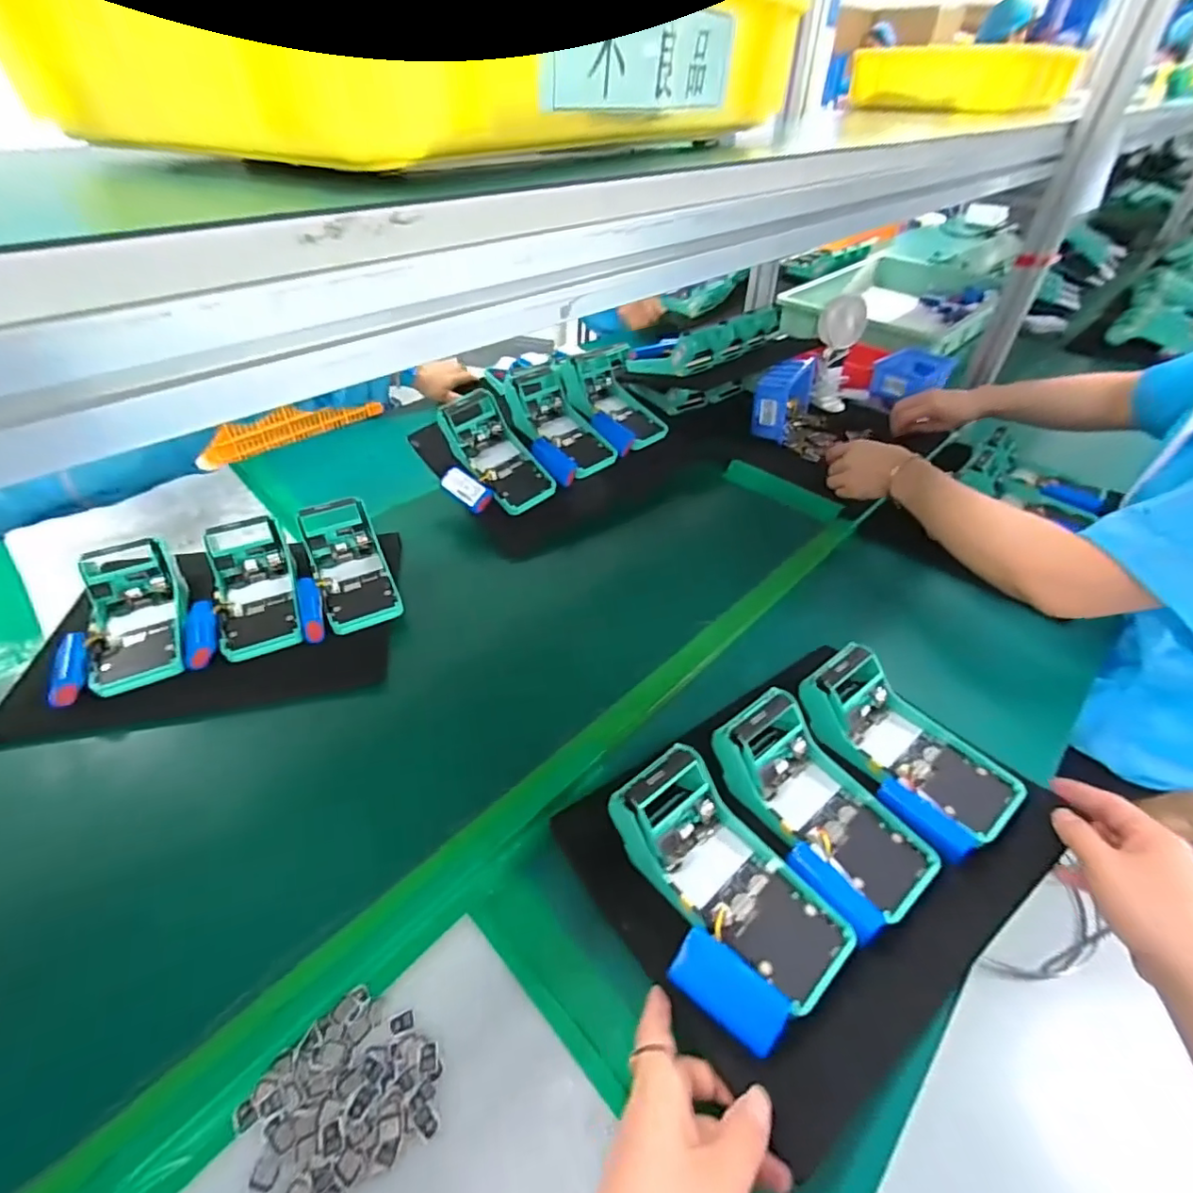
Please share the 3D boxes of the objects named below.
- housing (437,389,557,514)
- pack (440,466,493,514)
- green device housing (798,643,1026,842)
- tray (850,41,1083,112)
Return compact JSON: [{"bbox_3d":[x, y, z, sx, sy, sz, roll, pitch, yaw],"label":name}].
[{"bbox_3d":[-0.131,-0.186,0.736,0.084,0.051,0.173,-33,83,-30],"label":"housing"},{"bbox_3d":[-0.170,-0.138,0.716,0.072,0.019,0.040,41,87,16],"label":"pack"},{"bbox_3d":[0.260,0.116,0.462,0.104,0.053,0.167,-27,48,-25],"label":"green device housing"},{"bbox_3d":[0.665,-0.929,0.993,0.342,0.073,0.268,-33,51,-30],"label":"tray"}]

